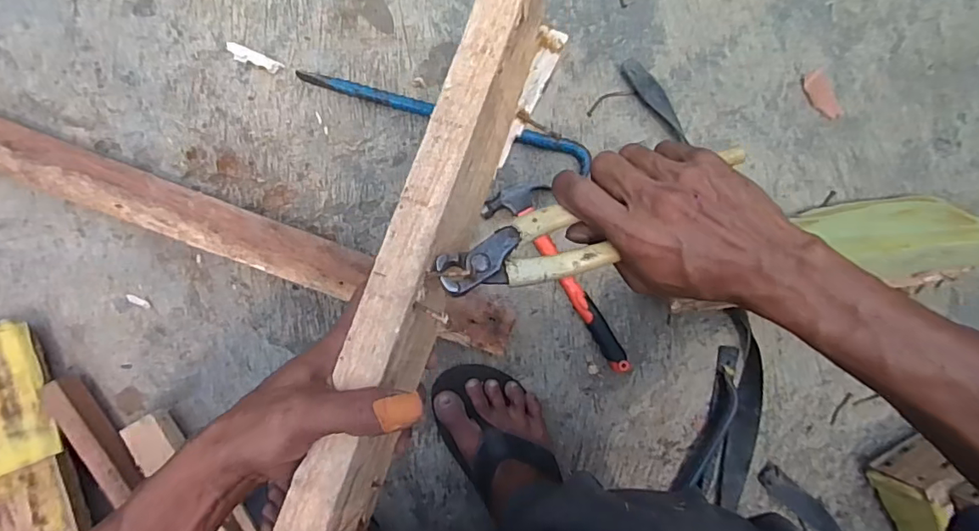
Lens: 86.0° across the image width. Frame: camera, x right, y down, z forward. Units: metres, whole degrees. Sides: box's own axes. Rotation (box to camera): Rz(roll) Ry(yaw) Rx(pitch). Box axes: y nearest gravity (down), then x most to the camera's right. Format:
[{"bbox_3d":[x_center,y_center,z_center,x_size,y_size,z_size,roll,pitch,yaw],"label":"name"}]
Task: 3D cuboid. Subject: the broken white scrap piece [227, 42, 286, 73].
[{"bbox_3d":[-0.272,-0.239,0.606,0.063,0.007,0.017,21,90,-7],"label":"broken white scrap piece"}]

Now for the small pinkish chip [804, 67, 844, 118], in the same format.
[{"bbox_3d":[0.427,-0.218,0.671,0.034,0.004,0.067,-34,95,-4],"label":"small pinkish chip"}]

